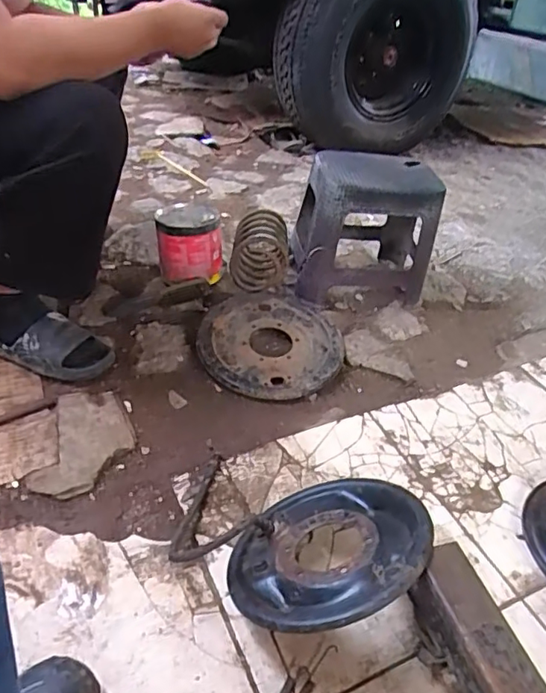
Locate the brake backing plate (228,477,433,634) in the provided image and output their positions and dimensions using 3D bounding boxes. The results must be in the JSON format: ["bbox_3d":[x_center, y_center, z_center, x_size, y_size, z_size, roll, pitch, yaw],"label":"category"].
[{"bbox_3d":[0.078,0.267,0.735,0.257,0.028,0.266,-18,17,6],"label":"brake backing plate"}]

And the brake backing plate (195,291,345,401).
[{"bbox_3d":[-0.005,-0.007,1.201,0.295,0.051,0.315,2,39,-4],"label":"brake backing plate"}]

